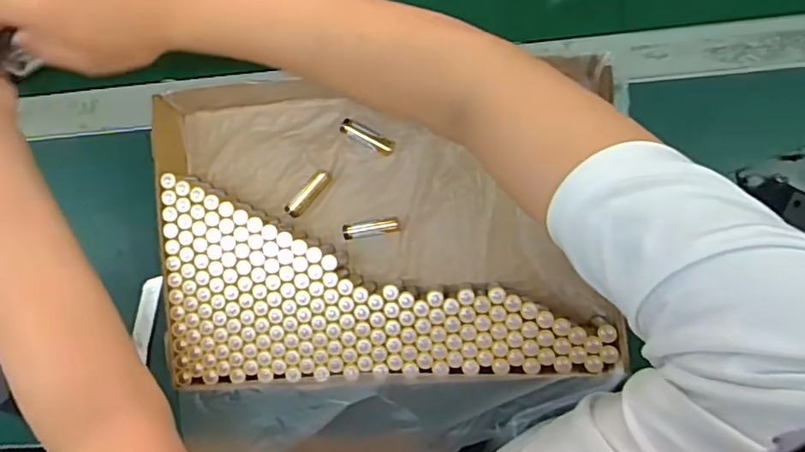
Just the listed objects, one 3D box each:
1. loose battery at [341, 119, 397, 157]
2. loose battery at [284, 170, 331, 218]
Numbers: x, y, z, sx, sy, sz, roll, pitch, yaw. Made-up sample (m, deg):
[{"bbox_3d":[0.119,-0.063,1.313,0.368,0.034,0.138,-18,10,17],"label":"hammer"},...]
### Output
[{"bbox_3d":[-0.031,-0.078,0.506,0.050,0.016,0.015,29,94,6],"label":"loose battery"},{"bbox_3d":[-0.083,-0.028,0.516,0.049,0.014,0.015,-45,85,6],"label":"loose battery"}]

